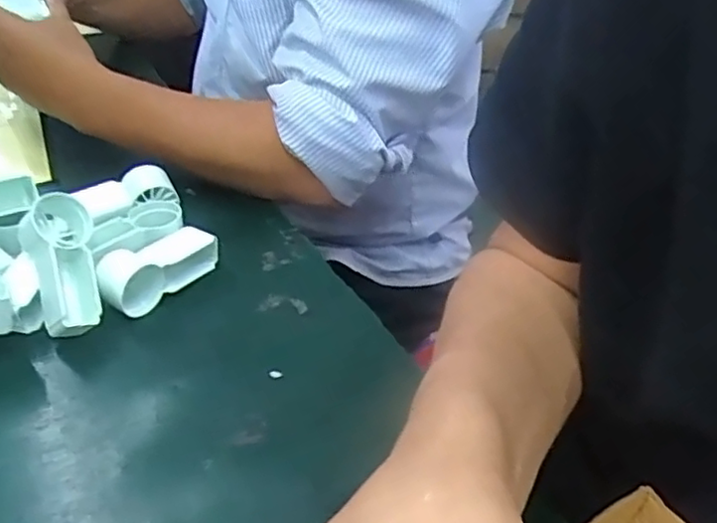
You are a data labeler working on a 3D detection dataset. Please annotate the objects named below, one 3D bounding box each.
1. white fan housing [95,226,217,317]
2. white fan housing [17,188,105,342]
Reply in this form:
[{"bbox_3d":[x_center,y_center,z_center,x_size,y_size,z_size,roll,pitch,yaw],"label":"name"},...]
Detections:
[{"bbox_3d":[-0.141,0.004,0.486,0.032,0.036,0.088,30,46,32],"label":"white fan housing"},{"bbox_3d":[-0.199,0.002,0.458,0.042,0.042,0.101,-15,61,-19],"label":"white fan housing"}]

